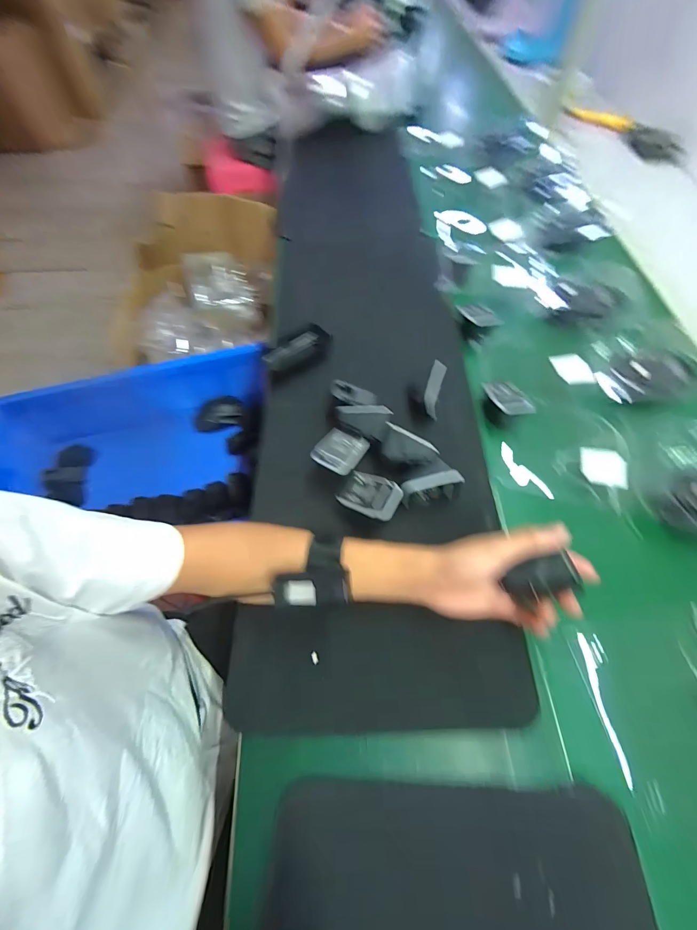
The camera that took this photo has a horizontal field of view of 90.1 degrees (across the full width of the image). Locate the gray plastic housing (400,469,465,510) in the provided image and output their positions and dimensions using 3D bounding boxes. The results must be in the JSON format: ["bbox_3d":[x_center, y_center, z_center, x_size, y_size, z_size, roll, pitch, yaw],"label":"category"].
[{"bbox_3d":[0.098,0.029,0.409,0.072,0.043,0.028,-10,64,-6],"label":"gray plastic housing"}]

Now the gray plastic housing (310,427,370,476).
[{"bbox_3d":[-0.010,-0.017,0.432,0.053,0.019,0.062,30,54,10],"label":"gray plastic housing"}]

